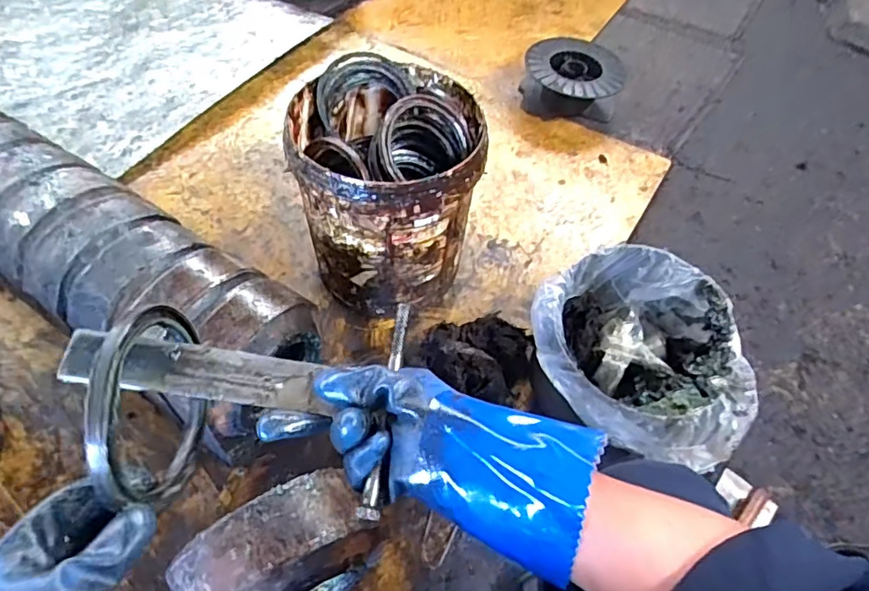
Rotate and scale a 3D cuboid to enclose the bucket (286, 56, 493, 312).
[{"bbox_3d":[-0.085,-0.174,0.970,0.295,0.355,0.303,1,54,-2],"label":"bucket"}]

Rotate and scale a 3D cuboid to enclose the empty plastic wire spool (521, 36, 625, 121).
[{"bbox_3d":[0.361,-0.565,1.448,0.252,0.118,0.233,3,56,-4],"label":"empty plastic wire spool"}]

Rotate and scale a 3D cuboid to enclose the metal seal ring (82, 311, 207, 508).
[{"bbox_3d":[-0.218,0.083,0.430,0.028,0.155,0.156,3,56,-4],"label":"metal seal ring"}]

